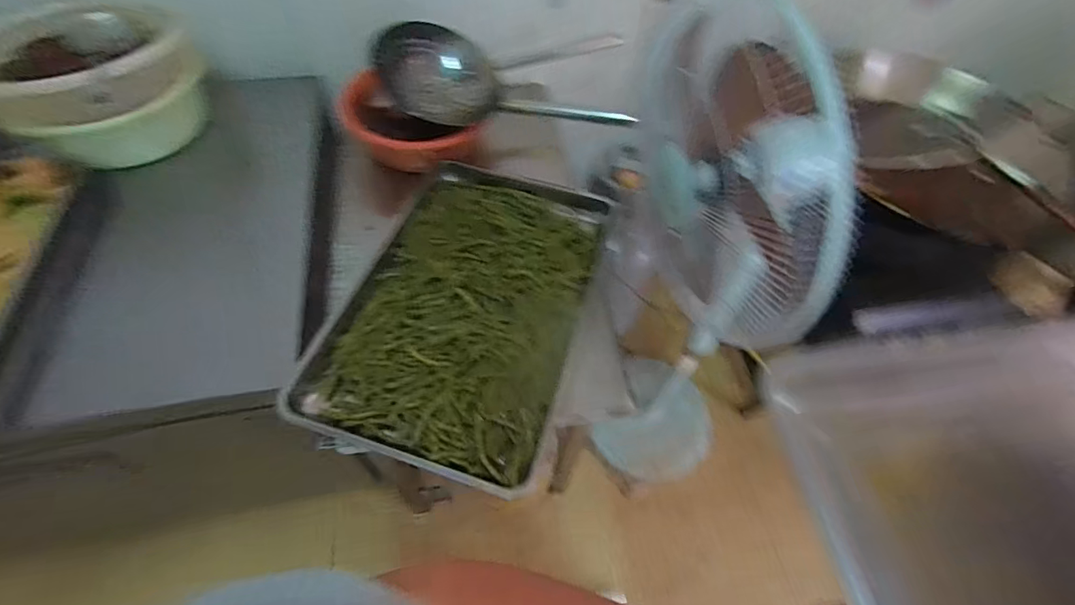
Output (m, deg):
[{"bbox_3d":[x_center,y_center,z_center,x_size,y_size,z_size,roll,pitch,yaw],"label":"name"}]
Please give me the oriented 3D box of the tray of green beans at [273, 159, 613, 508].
[{"bbox_3d":[-0.107,-0.005,0.815,0.372,0.042,0.565,16,58,6],"label":"tray of green beans"}]

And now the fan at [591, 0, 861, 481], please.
[{"bbox_3d":[0.324,0.048,0.975,0.318,1.156,0.377,-12,60,-12],"label":"fan"}]

